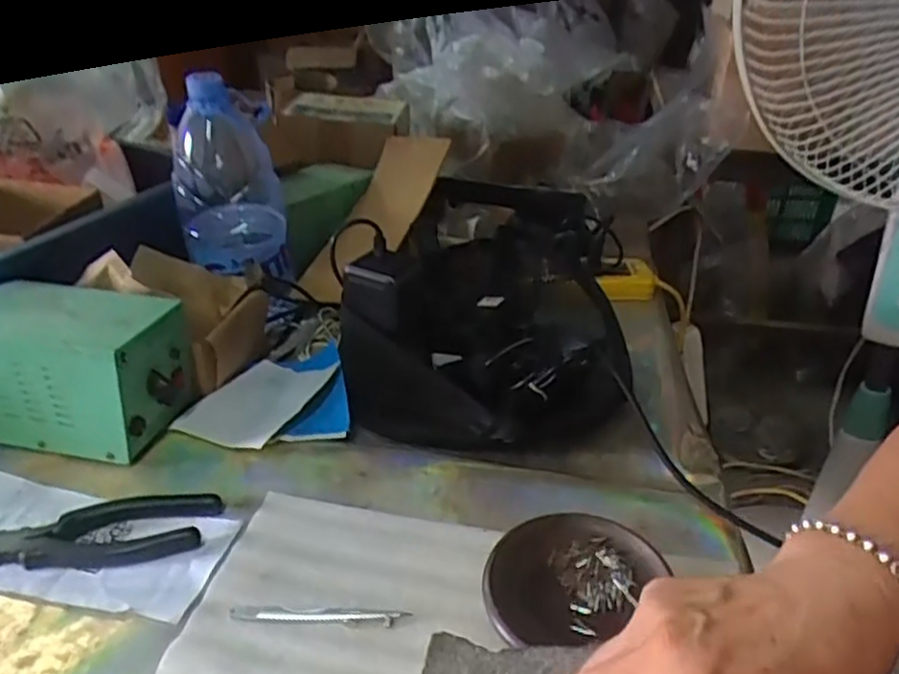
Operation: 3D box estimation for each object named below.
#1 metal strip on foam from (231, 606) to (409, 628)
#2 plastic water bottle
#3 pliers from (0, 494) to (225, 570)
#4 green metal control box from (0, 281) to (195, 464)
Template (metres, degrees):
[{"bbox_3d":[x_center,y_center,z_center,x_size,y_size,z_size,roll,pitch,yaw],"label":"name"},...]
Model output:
[{"bbox_3d":[-0.079,0.167,0.416,0.105,0.004,0.010,0,30,3],"label":"metal strip on foam"},{"bbox_3d":[-0.213,-0.154,0.684,0.083,0.189,0.091,-1,30,1],"label":"plastic water bottle"},{"bbox_3d":[-0.242,0.128,0.465,0.160,0.014,0.054,-3,30,-3],"label":"pliers"},{"bbox_3d":[-0.299,0.021,0.549,0.154,0.111,0.094,5,31,11],"label":"green metal control box"}]

